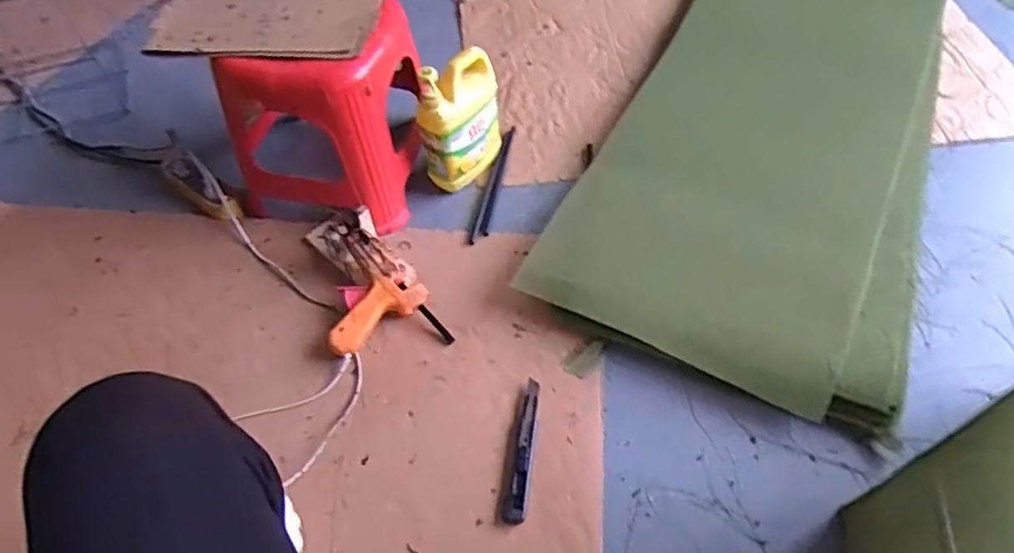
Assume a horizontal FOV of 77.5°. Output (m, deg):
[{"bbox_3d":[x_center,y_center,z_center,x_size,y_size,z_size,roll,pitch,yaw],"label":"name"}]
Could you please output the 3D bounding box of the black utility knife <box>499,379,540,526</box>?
[{"bbox_3d":[0.018,0.227,0.836,0.033,0.010,0.191,4,54,7],"label":"black utility knife"}]

